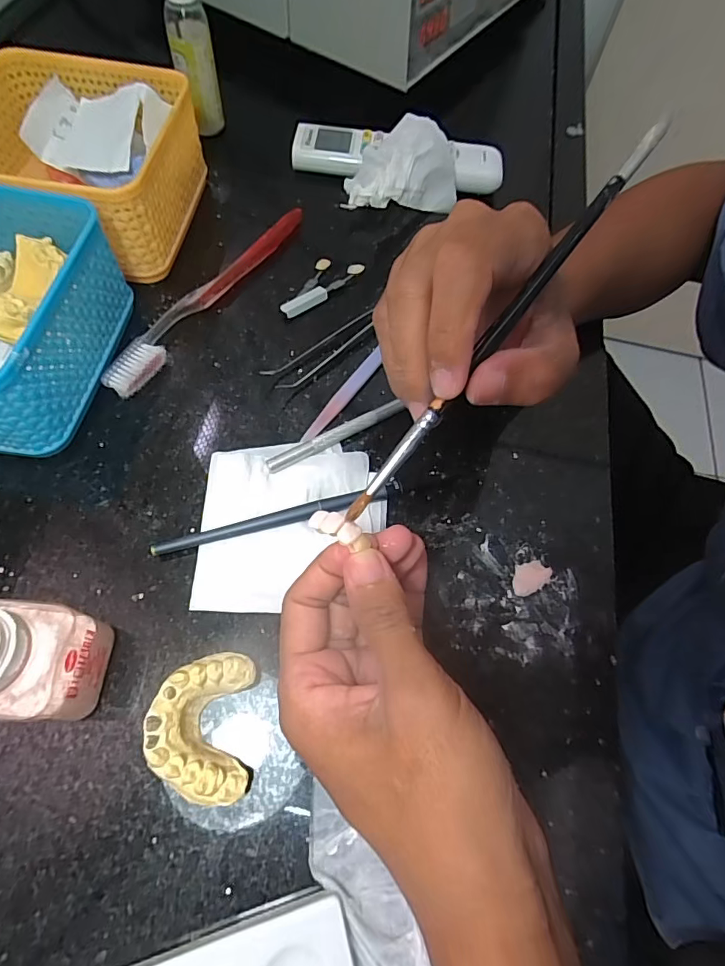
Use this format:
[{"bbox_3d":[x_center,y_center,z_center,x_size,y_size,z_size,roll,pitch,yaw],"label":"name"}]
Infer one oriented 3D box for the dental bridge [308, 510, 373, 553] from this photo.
[{"bbox_3d":[-0.008,0.018,0.187,0.025,0.007,0.010,23,65,1],"label":"dental bridge"}]

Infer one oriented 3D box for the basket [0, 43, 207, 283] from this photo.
[{"bbox_3d":[-0.186,-0.207,0.319,0.129,0.070,0.132,8,64,1],"label":"basket"}]

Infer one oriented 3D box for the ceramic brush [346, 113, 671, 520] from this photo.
[{"bbox_3d":[0.056,-0.063,0.181,0.006,0.005,0.193,38,87,15],"label":"ceramic brush"}]

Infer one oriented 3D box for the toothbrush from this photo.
[{"bbox_3d":[-0.098,-0.124,0.312,0.022,0.014,0.181,29,66,11],"label":"toothbrush"}]

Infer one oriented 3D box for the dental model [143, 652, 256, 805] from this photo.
[{"bbox_3d":[-0.067,0.100,0.200,0.038,0.025,0.054,0,64,-3],"label":"dental model"}]

